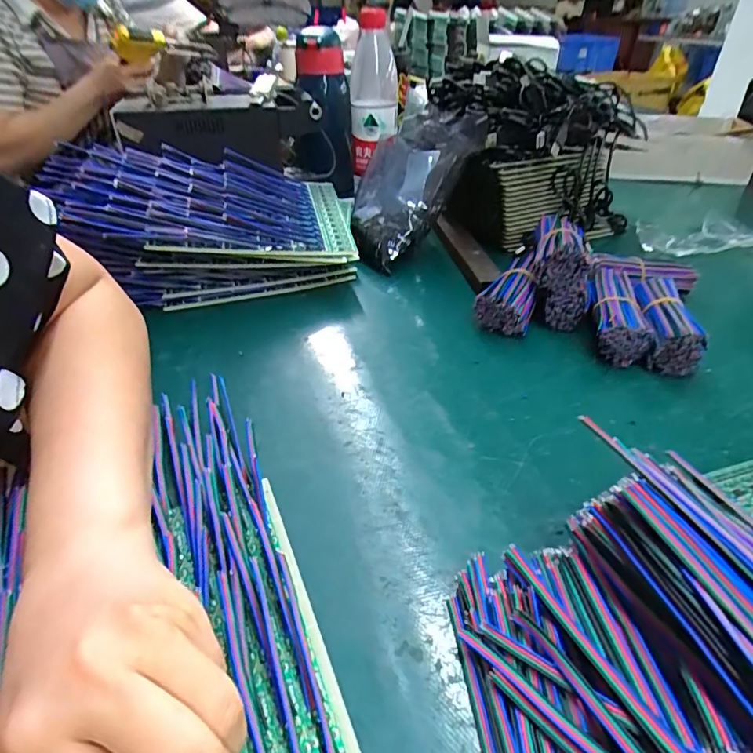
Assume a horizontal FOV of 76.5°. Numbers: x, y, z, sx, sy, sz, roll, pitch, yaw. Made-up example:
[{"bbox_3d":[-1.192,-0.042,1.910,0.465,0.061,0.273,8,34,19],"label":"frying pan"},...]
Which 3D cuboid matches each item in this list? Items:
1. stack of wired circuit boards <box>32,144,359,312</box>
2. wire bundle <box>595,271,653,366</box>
[{"bbox_3d":[-0.165,-0.156,0.495,0.284,0.119,0.150,-9,38,-9],"label":"stack of wired circuit boards"},{"bbox_3d":[0.209,-0.062,0.418,0.046,0.042,0.119,10,39,14],"label":"wire bundle"}]

